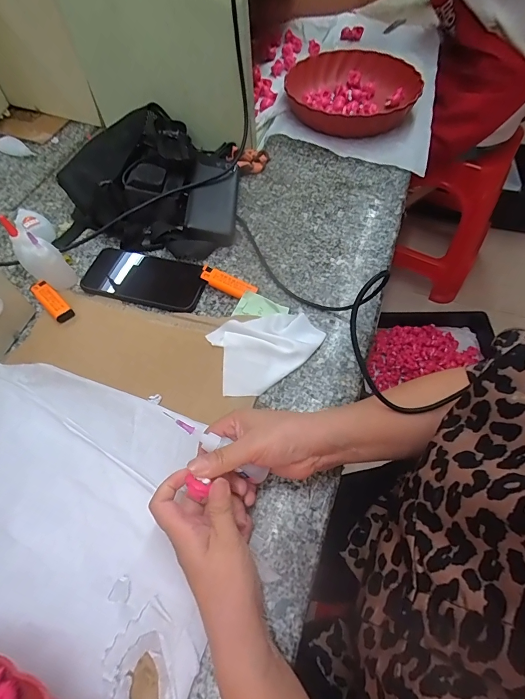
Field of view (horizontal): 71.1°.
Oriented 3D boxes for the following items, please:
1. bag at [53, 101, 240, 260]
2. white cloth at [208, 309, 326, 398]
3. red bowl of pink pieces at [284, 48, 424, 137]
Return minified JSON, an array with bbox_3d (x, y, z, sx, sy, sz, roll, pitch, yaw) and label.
[{"bbox_3d":[-0.165,-0.269,0.580,0.268,0.071,0.261,8,59,6],"label":"bag"},{"bbox_3d":[0.009,-0.001,0.444,0.130,0.016,0.095,-17,60,-9],"label":"white cloth"},{"bbox_3d":[0.176,-0.508,0.731,0.247,0.048,0.261,-1,59,1],"label":"red bowl of pink pieces"}]

